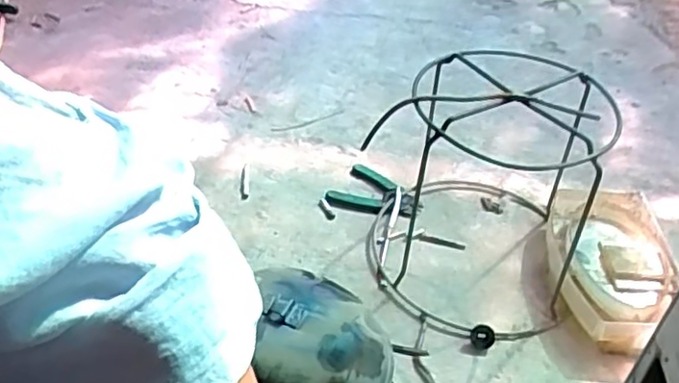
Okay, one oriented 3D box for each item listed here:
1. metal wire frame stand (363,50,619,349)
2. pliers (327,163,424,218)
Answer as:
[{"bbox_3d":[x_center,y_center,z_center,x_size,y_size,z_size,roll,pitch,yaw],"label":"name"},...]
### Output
[{"bbox_3d":[0.181,-0.015,0.810,0.247,0.251,0.311,15,42,15],"label":"metal wire frame stand"},{"bbox_3d":[0.060,-0.002,0.977,0.138,0.014,0.106,13,41,12],"label":"pliers"}]

